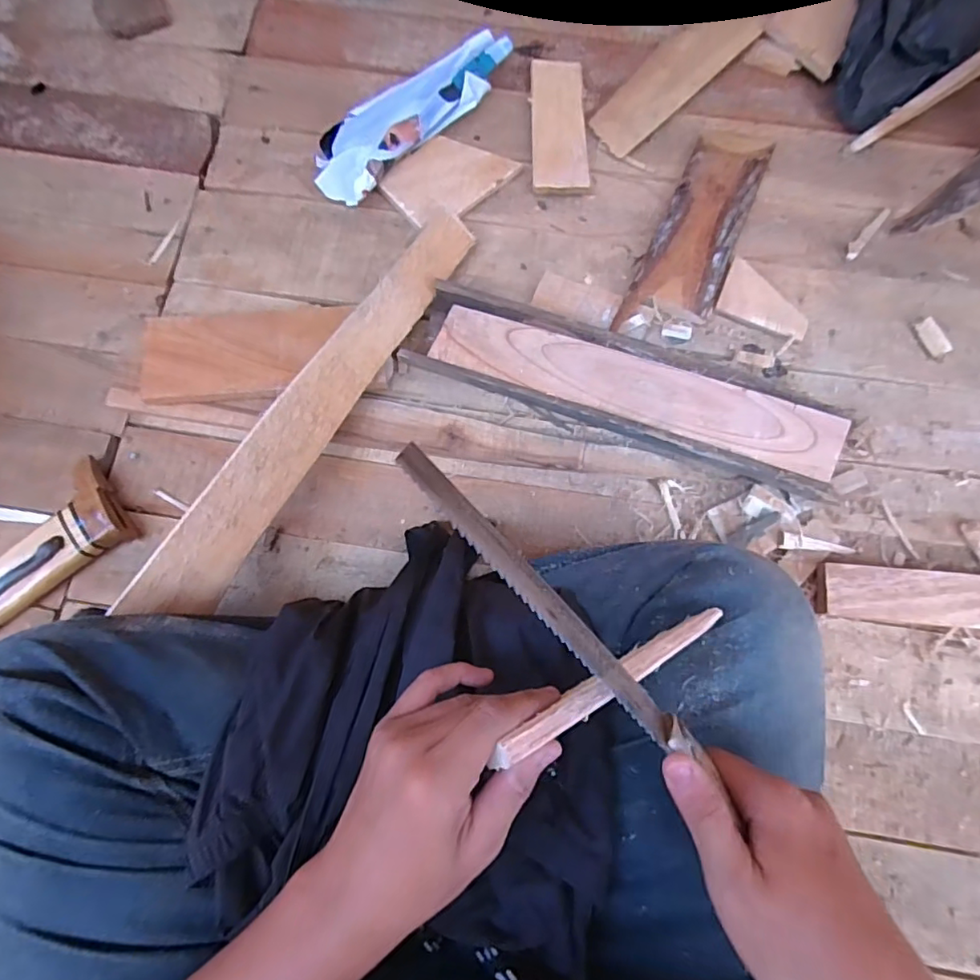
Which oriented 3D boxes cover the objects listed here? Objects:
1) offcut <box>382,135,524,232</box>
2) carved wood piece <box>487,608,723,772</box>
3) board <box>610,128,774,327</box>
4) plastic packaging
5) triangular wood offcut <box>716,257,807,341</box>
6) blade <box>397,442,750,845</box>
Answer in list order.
[{"bbox_3d":[-0.046,-0.351,0.628,0.131,0.008,0.091,-42,85,-10],"label":"offcut"},{"bbox_3d":[0.068,0.097,0.293,0.162,0.014,0.015,-18,75,-33],"label":"carved wood piece"},{"bbox_3d":[0.230,-0.288,0.616,0.088,0.020,0.288,23,77,6],"label":"board"},{"bbox_3d":[-0.097,-0.411,0.630,0.080,0.054,0.242,42,81,10],"label":"plastic packaging"},{"bbox_3d":[0.291,-0.198,0.599,0.094,0.017,0.063,28,78,7],"label":"triangular wood offcut"},{"bbox_3d":[0.036,0.061,0.263,0.005,0.032,0.214,-40,99,18],"label":"blade"}]

